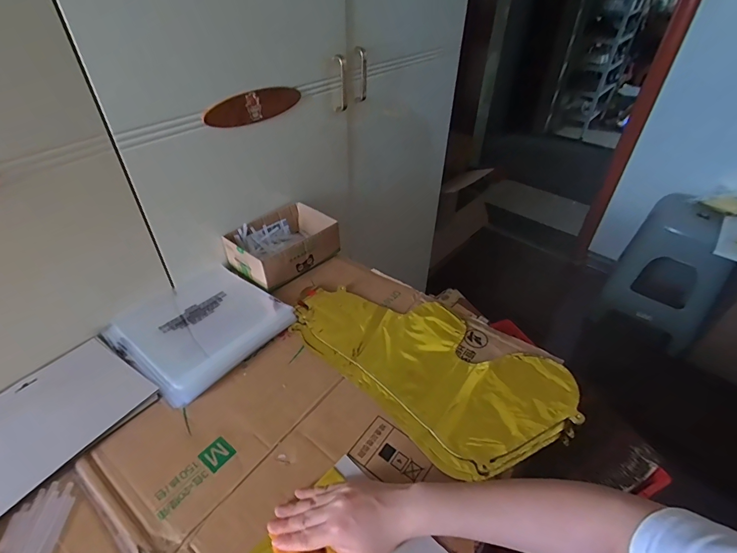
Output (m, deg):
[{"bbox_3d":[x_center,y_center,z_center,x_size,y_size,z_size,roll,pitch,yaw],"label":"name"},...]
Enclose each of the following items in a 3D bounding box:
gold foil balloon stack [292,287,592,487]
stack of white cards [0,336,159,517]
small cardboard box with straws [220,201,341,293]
[{"bbox_3d":[0.083,0.121,0.591,0.412,0.015,0.231,31,47,30],"label":"gold foil balloon stack"},{"bbox_3d":[-0.408,0.173,0.496,0.166,0.009,0.197,25,45,25],"label":"stack of white cards"},{"bbox_3d":[-0.167,-0.064,0.756,0.139,0.064,0.184,30,47,29],"label":"small cardboard box with straws"}]

